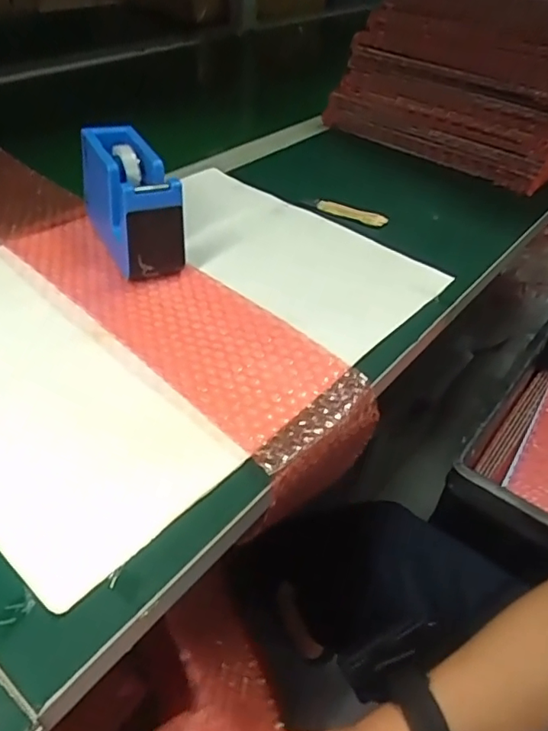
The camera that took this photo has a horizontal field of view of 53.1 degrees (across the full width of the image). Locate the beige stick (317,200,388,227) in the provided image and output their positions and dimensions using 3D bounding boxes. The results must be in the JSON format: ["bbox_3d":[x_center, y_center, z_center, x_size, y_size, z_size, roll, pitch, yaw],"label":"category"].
[{"bbox_3d":[0.075,-0.149,0.532,0.071,0.011,0.013,23,41,19],"label":"beige stick"}]

